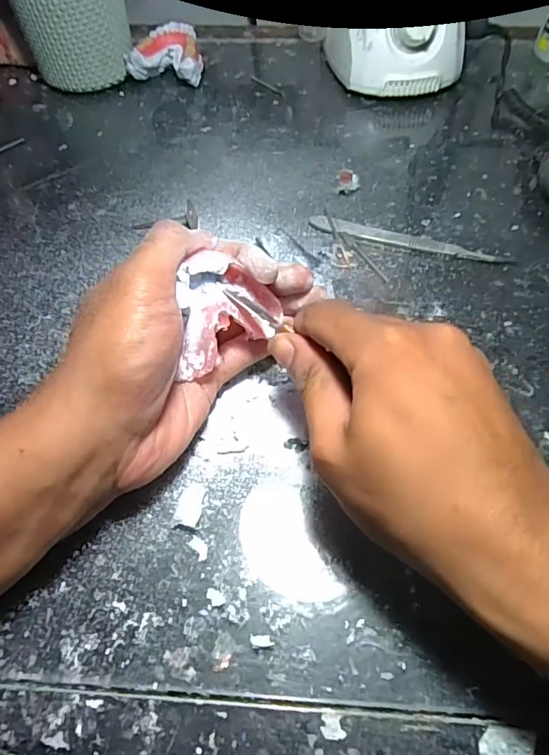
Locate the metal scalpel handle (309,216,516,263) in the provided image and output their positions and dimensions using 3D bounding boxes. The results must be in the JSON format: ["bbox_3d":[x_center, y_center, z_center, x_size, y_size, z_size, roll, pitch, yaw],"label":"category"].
[{"bbox_3d":[0.089,-0.092,0.335,0.131,0.004,0.016,16,58,11],"label":"metal scalpel handle"}]

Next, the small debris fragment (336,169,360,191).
[{"bbox_3d":[0.055,-0.146,0.372,0.017,0.008,0.017,5,57,4],"label":"small debris fragment"}]

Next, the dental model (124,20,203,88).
[{"bbox_3d":[-0.097,-0.295,0.460,0.065,0.035,0.052,8,57,6],"label":"dental model"}]

